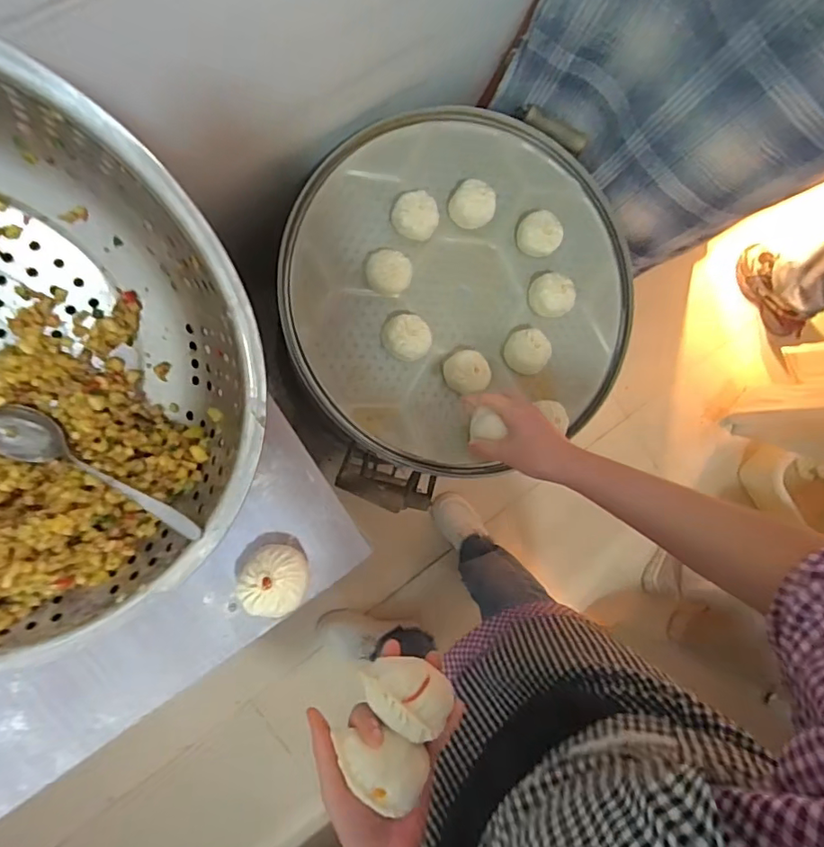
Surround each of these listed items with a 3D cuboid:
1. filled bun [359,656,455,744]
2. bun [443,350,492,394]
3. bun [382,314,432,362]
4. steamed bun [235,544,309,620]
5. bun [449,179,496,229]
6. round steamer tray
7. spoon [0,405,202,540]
[{"bbox_3d":[-0.002,0.217,0.423,0.069,0.025,0.049,31,88,-6],"label":"filled bun"},{"bbox_3d":[0.081,-0.075,0.764,0.062,0.039,0.061,0,92,-6],"label":"bun"},{"bbox_3d":[-0.006,-0.124,0.755,0.070,0.047,0.067,0,92,-6],"label":"bun"},{"bbox_3d":[-0.127,0.144,0.494,0.057,0.050,0.058,0,92,-6],"label":"steamed bun"},{"bbox_3d":[0.089,-0.320,0.766,0.066,0.047,0.064,0,92,-6],"label":"bun"},{"bbox_3d":[0.082,-0.209,0.784,0.525,0.082,0.498,0,92,-6],"label":"round steamer tray"},{"bbox_3d":[-0.237,0.035,0.401,0.179,0.034,0.039,25,89,-6],"label":"spoon"}]

